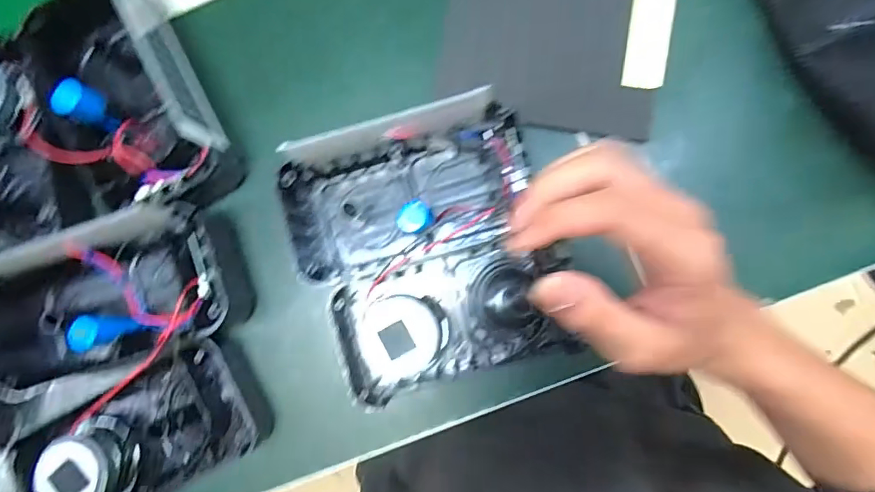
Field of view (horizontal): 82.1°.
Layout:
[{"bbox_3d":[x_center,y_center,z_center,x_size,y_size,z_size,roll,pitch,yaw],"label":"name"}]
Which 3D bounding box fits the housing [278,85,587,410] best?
[{"bbox_3d":[-0.006,0.003,0.374,0.180,0.054,0.202,-22,85,1],"label":"housing"}]

